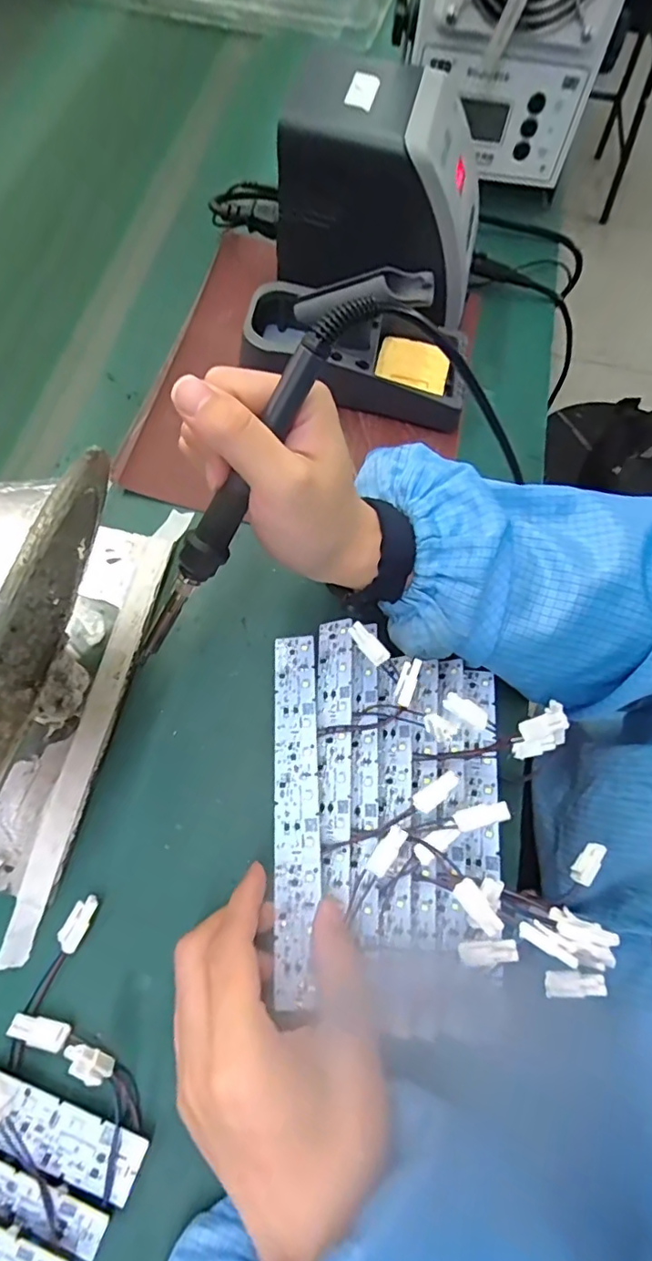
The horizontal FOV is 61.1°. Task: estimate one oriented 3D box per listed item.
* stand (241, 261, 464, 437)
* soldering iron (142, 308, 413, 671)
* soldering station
[{"bbox_3d":[0.025,-0.215,0.402,0.163,0.088,0.076,9,68,2],"label":"stand"},{"bbox_3d":[-0.036,-0.061,0.254,0.022,0.022,0.199,44,114,15],"label":"soldering iron"},{"bbox_3d":[0.052,-0.330,0.417,0.150,0.115,0.113,20,69,7],"label":"soldering station"}]

